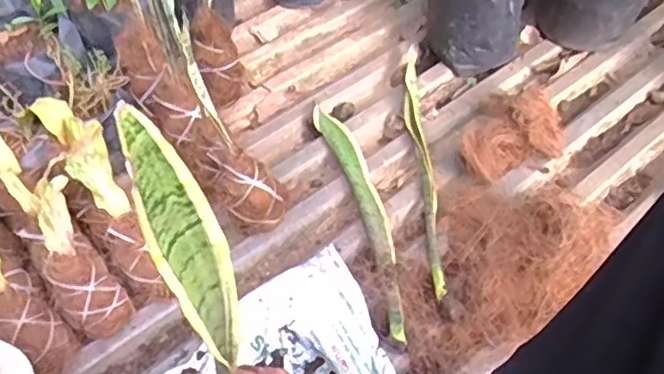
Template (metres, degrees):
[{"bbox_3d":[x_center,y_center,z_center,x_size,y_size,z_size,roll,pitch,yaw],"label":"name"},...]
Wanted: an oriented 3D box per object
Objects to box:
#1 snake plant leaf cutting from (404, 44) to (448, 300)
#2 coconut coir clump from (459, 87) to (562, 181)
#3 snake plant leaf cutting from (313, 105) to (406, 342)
[{"bbox_3d":[0.137,-0.046,0.977,0.032,0.041,0.463,-1,51,-1],"label":"snake plant leaf cutting"},{"bbox_3d":[0.274,-0.070,0.965,0.167,0.074,0.097,-30,59,-24],"label":"coconut coir clump"},{"bbox_3d":[0.050,0.029,0.943,0.052,0.025,0.423,-12,52,-9],"label":"snake plant leaf cutting"}]

